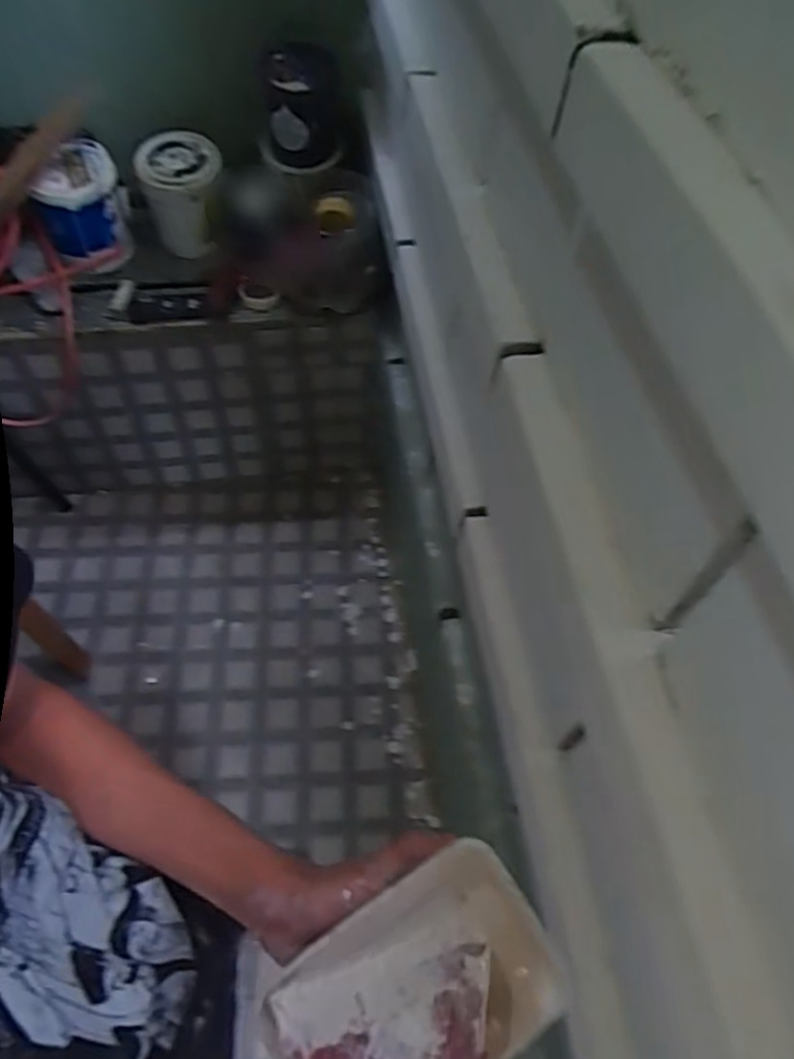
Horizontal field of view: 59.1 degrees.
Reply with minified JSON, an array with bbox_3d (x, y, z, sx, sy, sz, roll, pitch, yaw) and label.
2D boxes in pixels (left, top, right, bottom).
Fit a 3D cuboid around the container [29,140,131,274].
[{"bbox_3d":[-0.644,-0.664,1.437,0.156,0.194,0.164,-11,57,-10],"label":"container"}]

